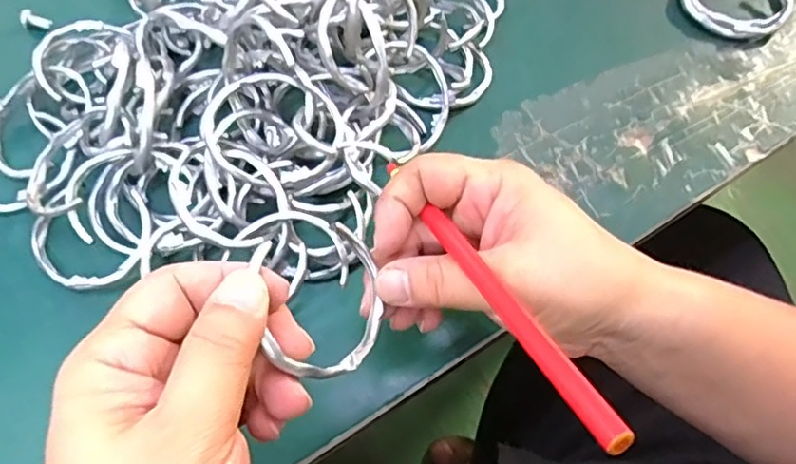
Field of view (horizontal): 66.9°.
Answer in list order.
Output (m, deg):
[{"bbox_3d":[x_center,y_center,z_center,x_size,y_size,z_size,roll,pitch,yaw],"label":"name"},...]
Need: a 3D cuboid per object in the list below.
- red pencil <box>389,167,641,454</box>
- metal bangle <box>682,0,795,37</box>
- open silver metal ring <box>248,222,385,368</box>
[{"bbox_3d":[0.030,0.014,0.222,0.008,0.006,0.159,-23,41,-12],"label":"red pencil"},{"bbox_3d":[0.223,-0.154,0.396,0.064,0.010,0.070,40,70,17],"label":"metal bangle"},{"bbox_3d":[-0.026,0.023,0.226,0.004,0.057,0.053,-16,78,34],"label":"open silver metal ring"}]

